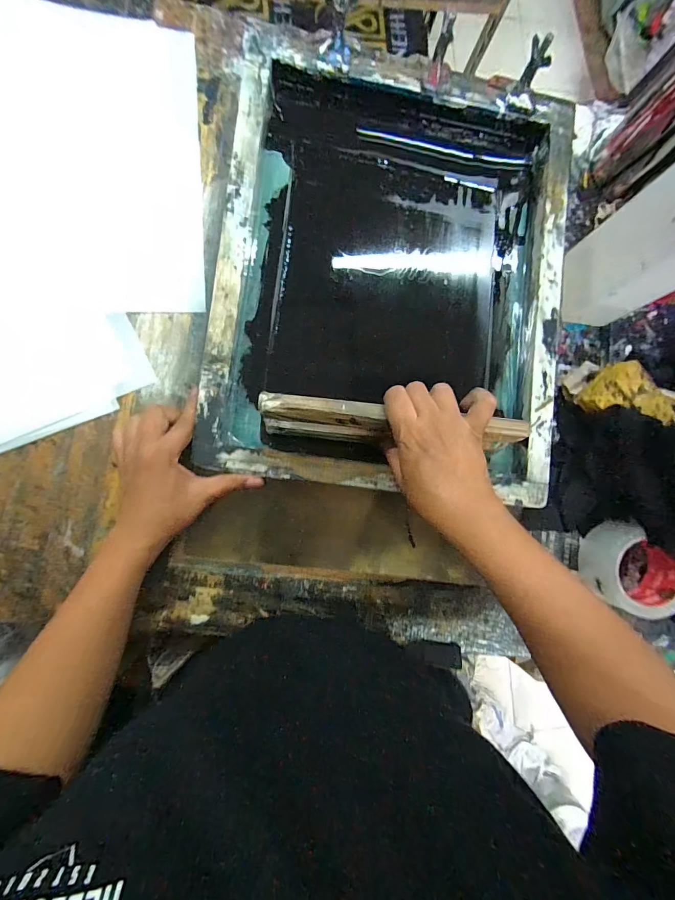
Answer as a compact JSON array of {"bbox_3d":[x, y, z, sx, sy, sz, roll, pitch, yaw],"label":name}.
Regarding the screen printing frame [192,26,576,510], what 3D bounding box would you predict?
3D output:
[{"bbox_3d":[0.069,-0.208,0.449,0.402,0.055,0.503,7,85,-6],"label":"screen printing frame"}]

